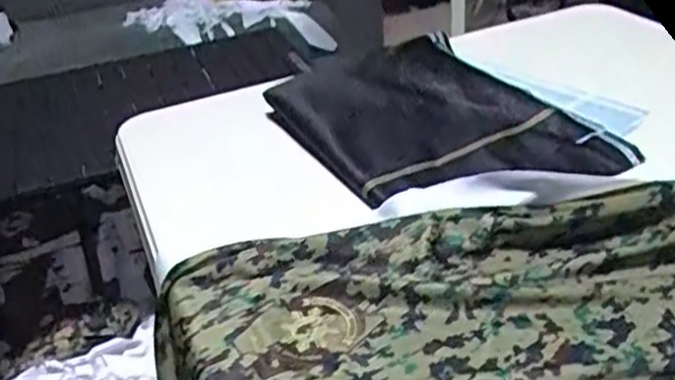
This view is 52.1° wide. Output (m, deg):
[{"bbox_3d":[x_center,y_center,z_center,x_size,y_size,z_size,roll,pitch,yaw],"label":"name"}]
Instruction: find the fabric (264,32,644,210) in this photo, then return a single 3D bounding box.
[{"bbox_3d":[0.072,-0.061,0.583,0.219,0.036,0.261,-21,35,-23],"label":"fabric"}]

